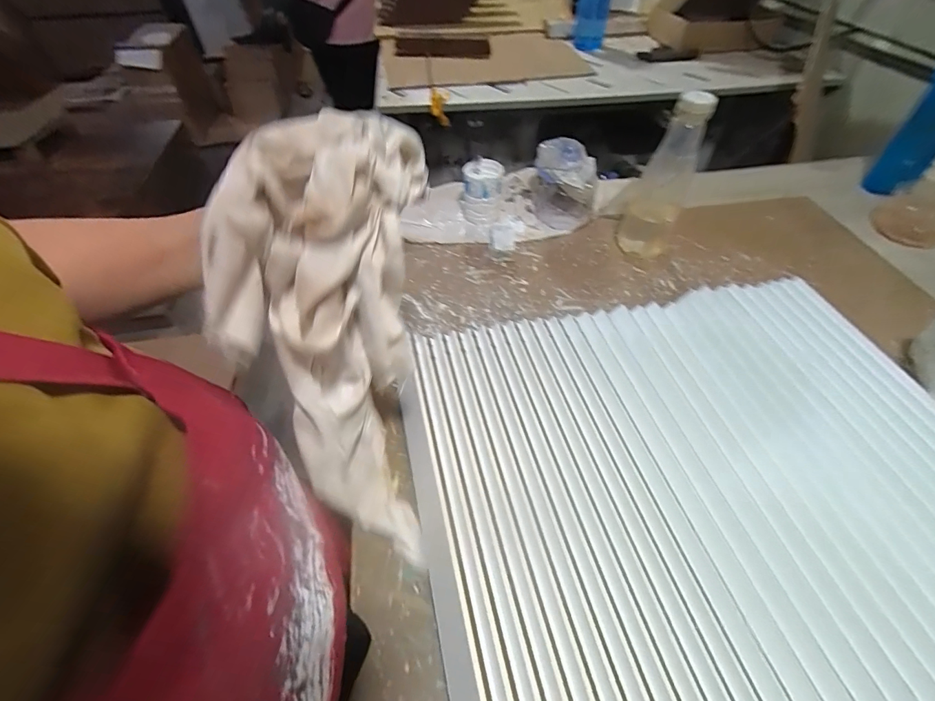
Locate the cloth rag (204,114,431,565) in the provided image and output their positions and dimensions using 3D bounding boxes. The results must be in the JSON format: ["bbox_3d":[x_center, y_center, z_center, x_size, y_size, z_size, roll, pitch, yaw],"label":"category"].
[{"bbox_3d":[-0.094,0.013,0.324,0.100,0.343,0.128,4,30,4],"label":"cloth rag"}]

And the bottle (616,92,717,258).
[{"bbox_3d":[0.283,-0.249,0.585,0.072,0.227,0.079,18,53,14],"label":"bottle"}]

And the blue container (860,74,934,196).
[{"bbox_3d":[0.752,-0.359,0.666,0.063,0.221,0.079,-36,59,-25],"label":"blue container"}]

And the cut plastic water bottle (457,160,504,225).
[{"bbox_3d":[0.022,-0.276,0.703,0.071,0.082,0.086,2,51,2],"label":"cut plastic water bottle"}]

